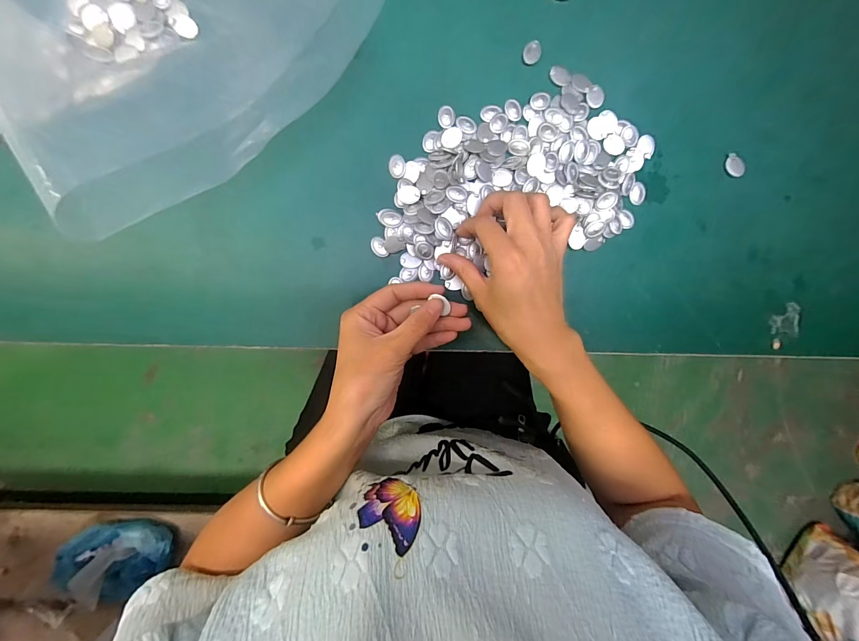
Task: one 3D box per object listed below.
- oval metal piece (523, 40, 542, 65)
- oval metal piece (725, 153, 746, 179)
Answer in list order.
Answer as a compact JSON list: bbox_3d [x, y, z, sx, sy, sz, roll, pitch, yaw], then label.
[{"bbox_3d":[0.088,-0.230,0.309,0.015,0.004,0.018,31,94,-7],"label":"oval metal piece"},{"bbox_3d":[0.280,-0.142,0.332,0.014,0.007,0.022,-37,98,1],"label":"oval metal piece"}]

